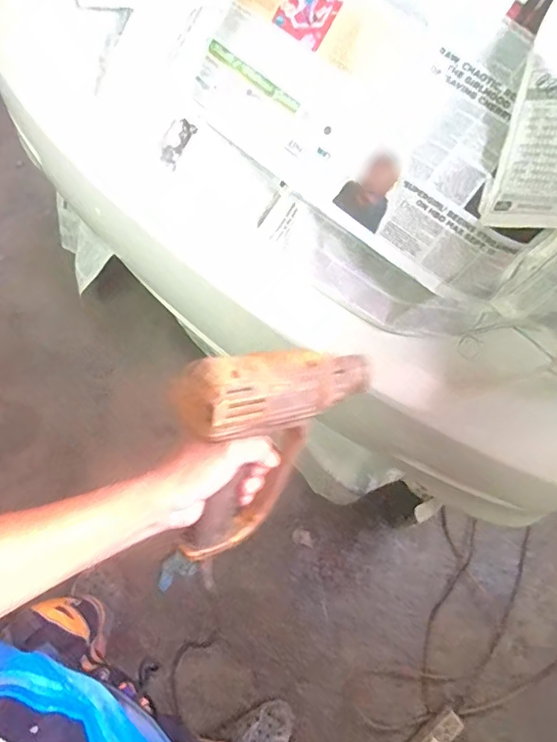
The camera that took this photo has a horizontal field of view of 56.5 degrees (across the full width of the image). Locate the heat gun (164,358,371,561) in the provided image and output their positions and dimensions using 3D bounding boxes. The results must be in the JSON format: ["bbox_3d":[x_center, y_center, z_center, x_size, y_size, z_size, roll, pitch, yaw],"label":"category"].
[{"bbox_3d":[-0.004,0.059,0.539,0.239,0.193,0.083,-11,31,-42],"label":"heat gun"}]

